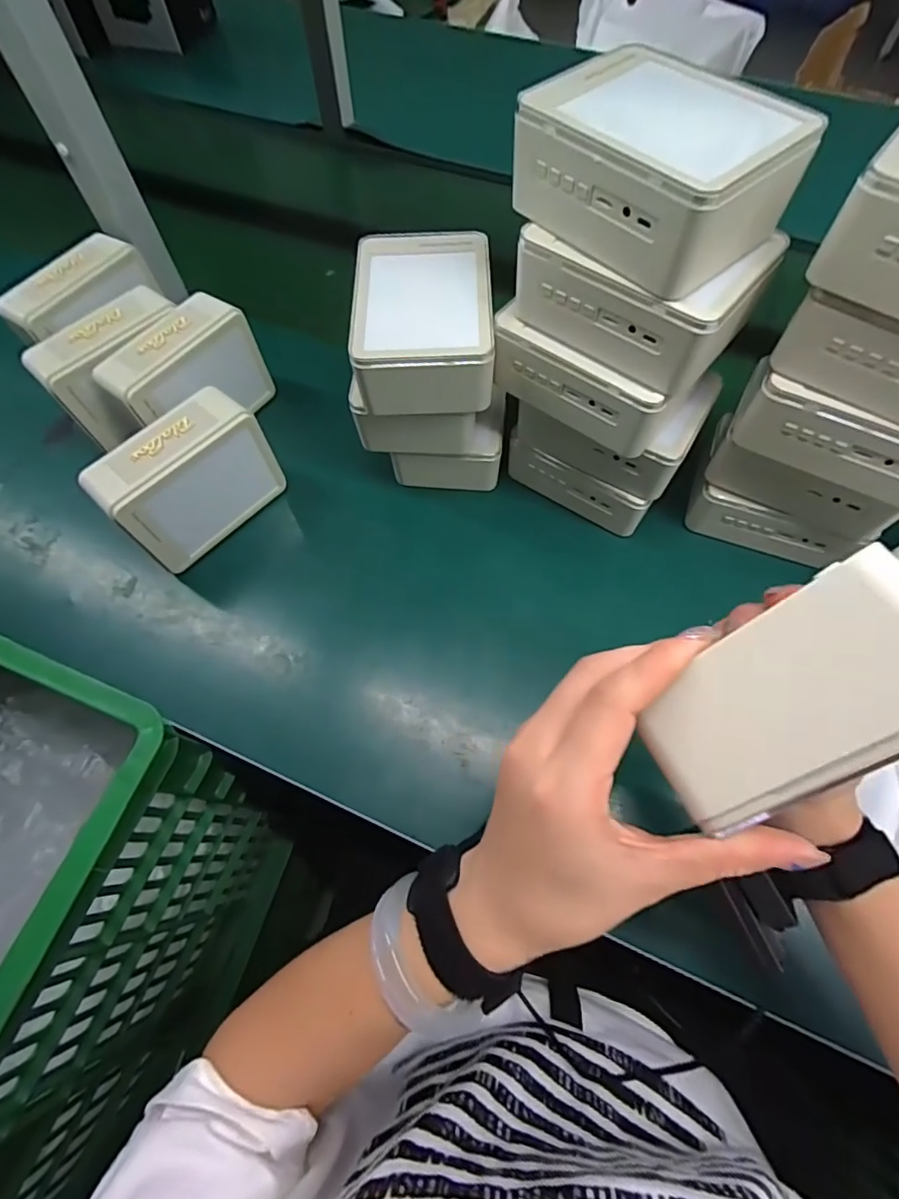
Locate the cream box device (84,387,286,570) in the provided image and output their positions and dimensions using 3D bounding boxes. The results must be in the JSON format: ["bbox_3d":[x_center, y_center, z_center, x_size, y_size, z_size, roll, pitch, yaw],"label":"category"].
[{"bbox_3d":[-0.223,-0.099,0.469,0.052,0.122,0.134,39,71,17],"label":"cream box device"}]

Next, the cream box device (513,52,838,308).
[{"bbox_3d":[0.122,-0.253,0.307,0.104,0.063,0.134,-39,70,-16],"label":"cream box device"}]

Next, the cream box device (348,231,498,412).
[{"bbox_3d":[-0.019,-0.222,0.420,0.104,0.066,0.152,-1,65,0],"label":"cream box device"}]

